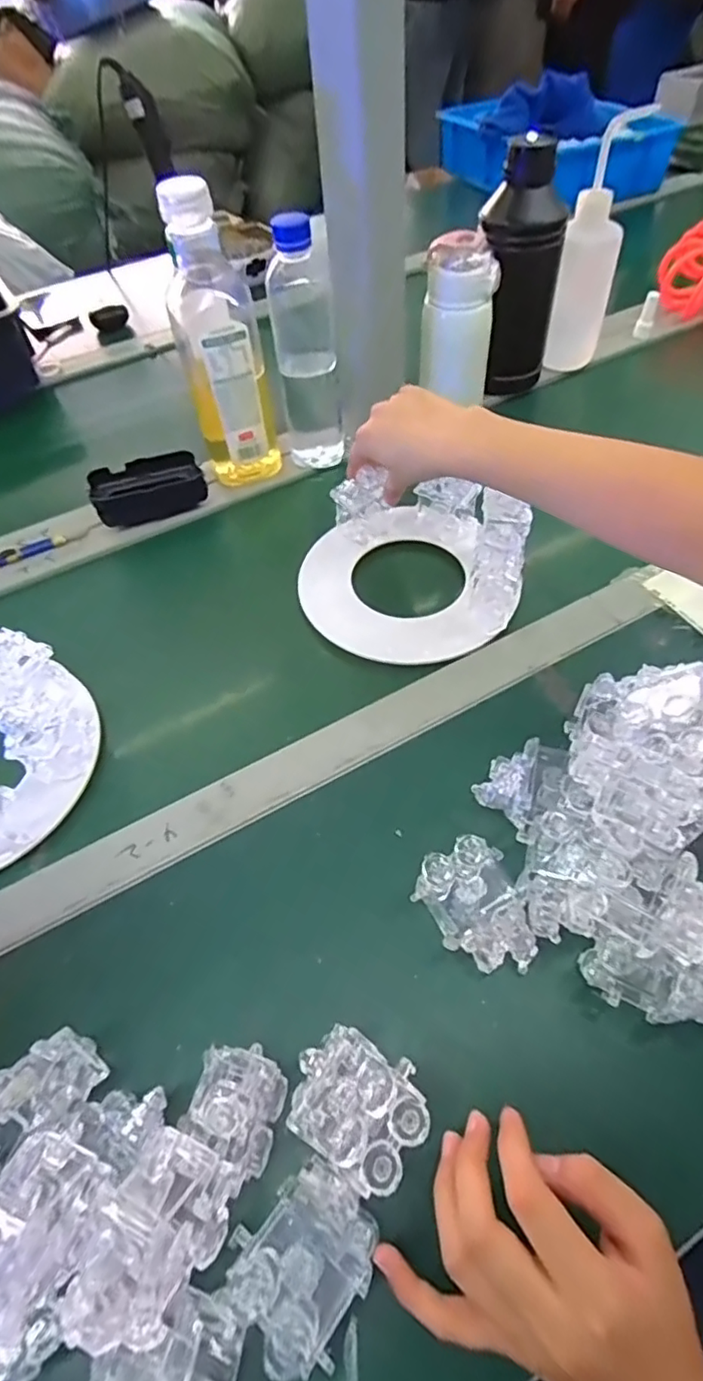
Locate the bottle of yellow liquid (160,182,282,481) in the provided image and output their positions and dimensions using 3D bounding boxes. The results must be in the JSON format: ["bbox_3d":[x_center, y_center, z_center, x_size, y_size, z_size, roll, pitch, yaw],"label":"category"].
[{"bbox_3d":[-0.118,-0.307,0.555,0.076,0.244,0.058,-16,55,-7],"label":"bottle of yellow liquid"}]

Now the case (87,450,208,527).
[{"bbox_3d":[-0.204,-0.204,0.604,0.106,0.035,0.055,-22,56,-12],"label":"case"}]

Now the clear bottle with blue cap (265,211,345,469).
[{"bbox_3d":[-0.044,-0.333,0.584,0.060,0.214,0.062,-4,54,1],"label":"clear bottle with blue cap"}]

